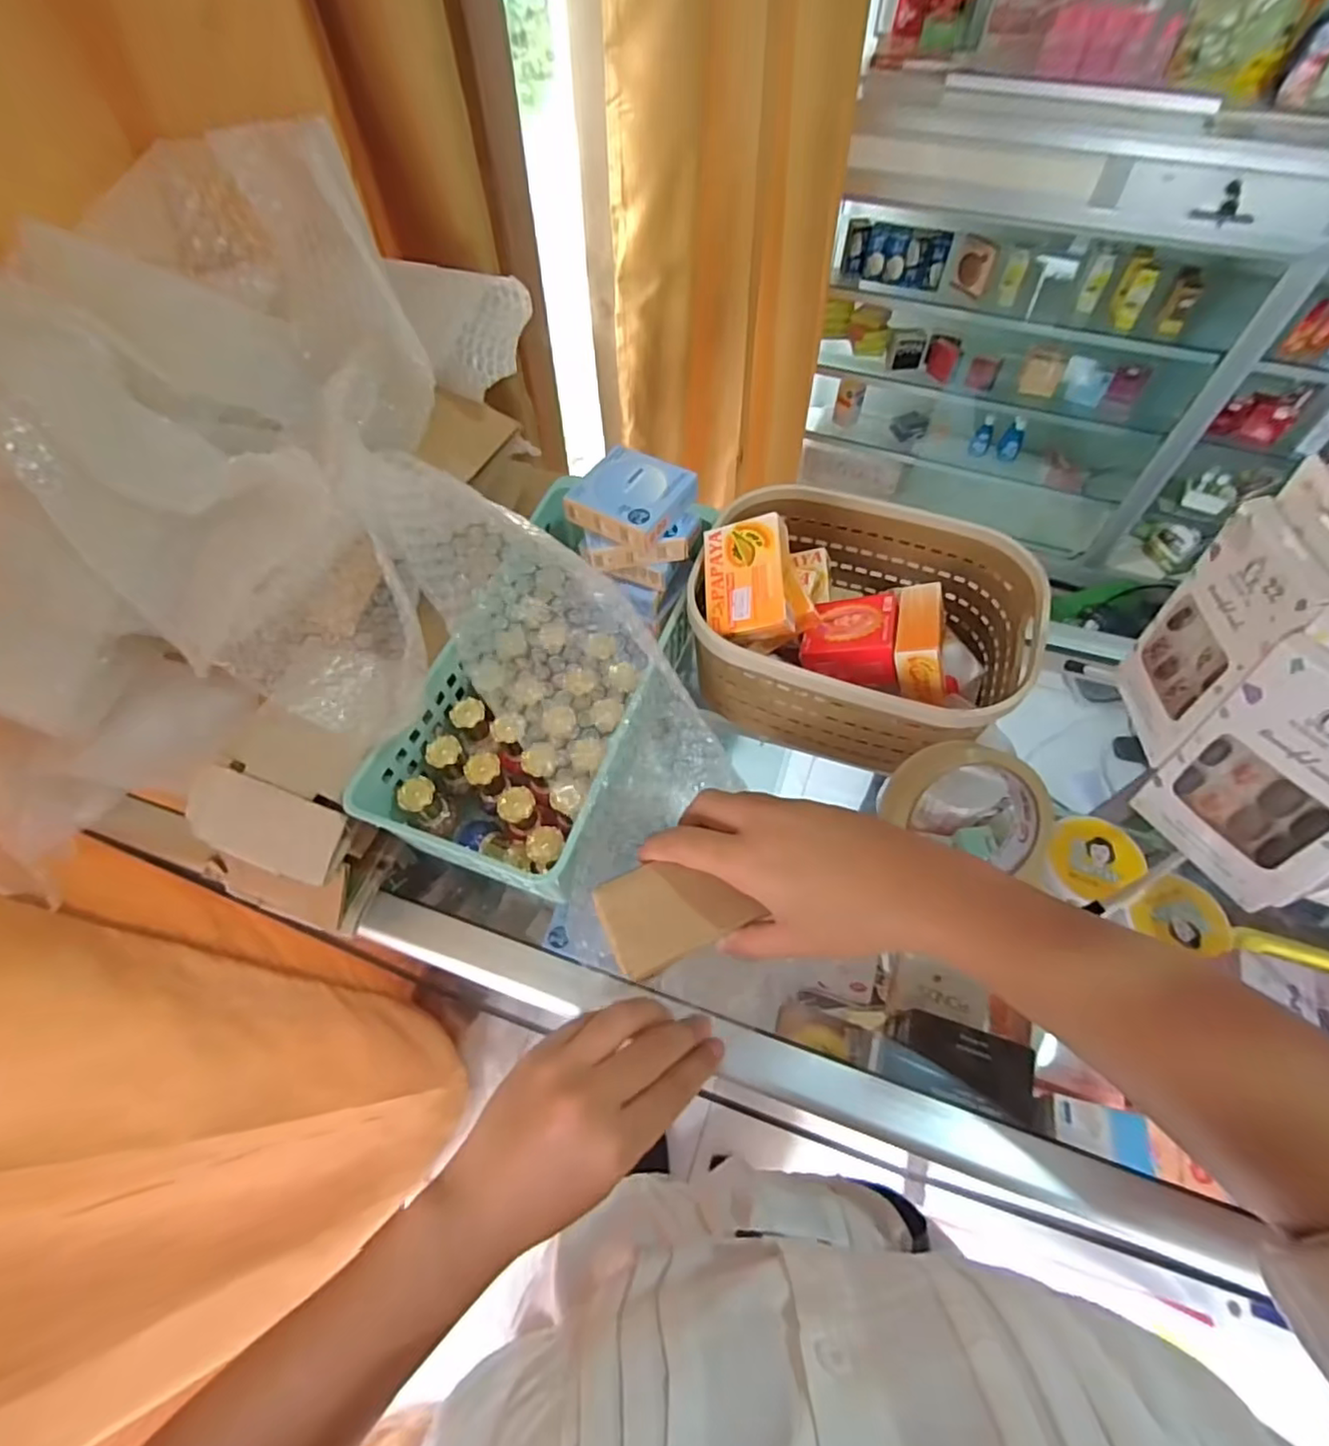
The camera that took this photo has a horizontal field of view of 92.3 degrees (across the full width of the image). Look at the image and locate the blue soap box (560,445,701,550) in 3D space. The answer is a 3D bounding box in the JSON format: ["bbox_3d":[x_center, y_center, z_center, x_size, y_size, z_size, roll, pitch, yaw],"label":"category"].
[{"bbox_3d":[-0.021,-0.147,0.416,0.065,0.019,0.064,27,62,17],"label":"blue soap box"}]

